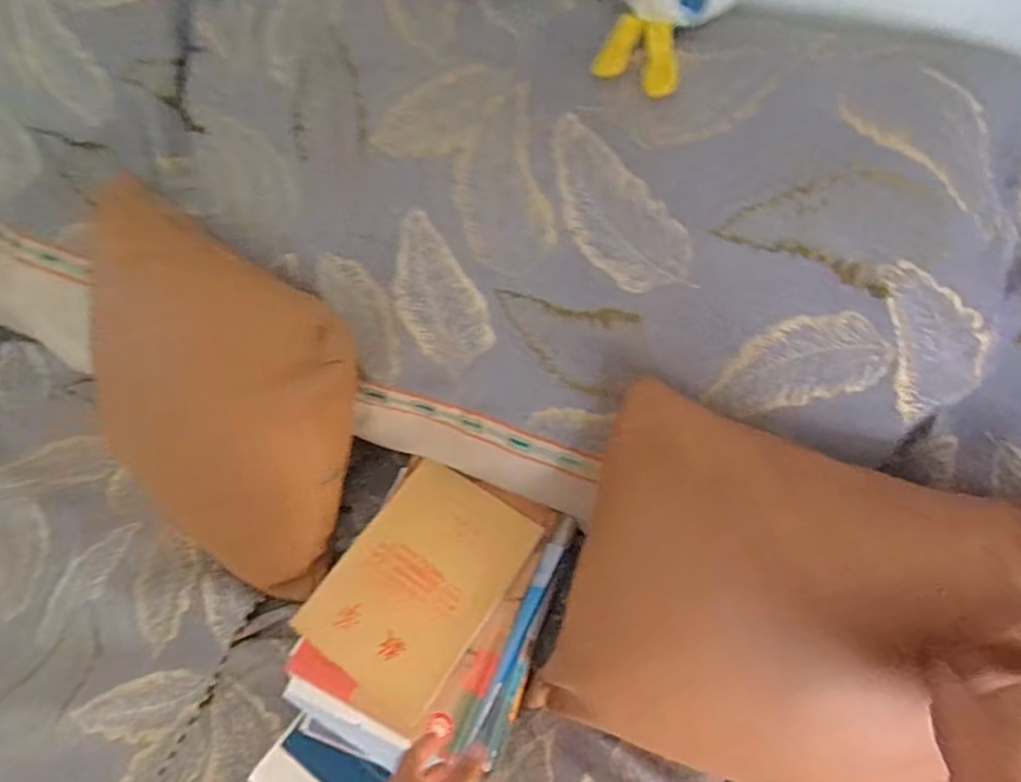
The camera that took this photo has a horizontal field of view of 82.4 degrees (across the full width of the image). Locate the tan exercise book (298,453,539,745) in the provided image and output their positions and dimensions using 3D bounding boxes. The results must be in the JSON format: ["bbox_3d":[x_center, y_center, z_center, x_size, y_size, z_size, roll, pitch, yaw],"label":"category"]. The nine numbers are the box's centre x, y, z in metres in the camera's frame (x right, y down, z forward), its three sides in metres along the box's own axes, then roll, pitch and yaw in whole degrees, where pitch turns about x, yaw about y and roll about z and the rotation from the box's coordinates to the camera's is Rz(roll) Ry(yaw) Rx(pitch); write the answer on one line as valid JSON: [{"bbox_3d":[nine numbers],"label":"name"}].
[{"bbox_3d":[-0.114,0.232,0.716,0.194,0.007,0.276,29,63,18],"label":"tan exercise book"}]

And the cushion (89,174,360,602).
[{"bbox_3d":[-0.364,0.021,0.711,0.364,0.407,0.081,26,26,13],"label":"cushion"}]

